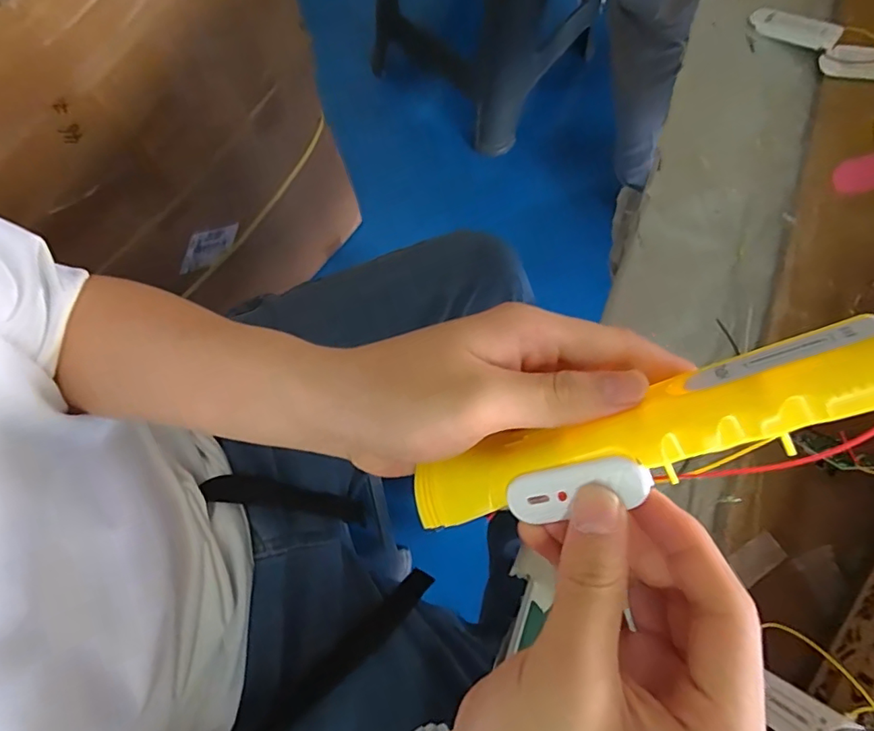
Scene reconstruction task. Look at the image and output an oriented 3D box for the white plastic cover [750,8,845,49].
[{"bbox_3d":[0.247,-0.234,0.364,0.058,0.005,0.022,32,81,20],"label":"white plastic cover"}]

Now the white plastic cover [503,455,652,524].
[{"bbox_3d":[0.048,0.043,0.181,0.049,0.005,0.018,-22,79,25],"label":"white plastic cover"}]

